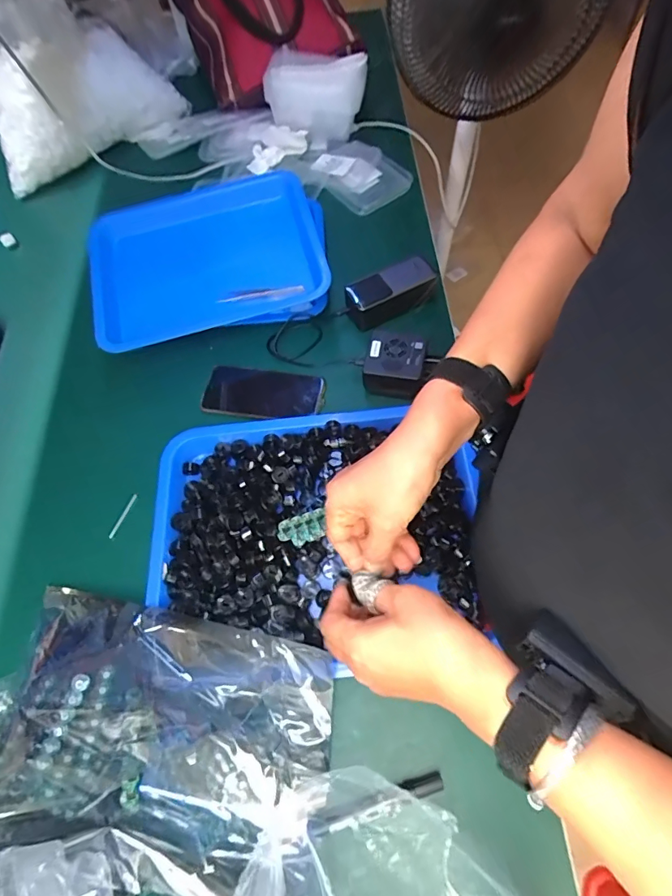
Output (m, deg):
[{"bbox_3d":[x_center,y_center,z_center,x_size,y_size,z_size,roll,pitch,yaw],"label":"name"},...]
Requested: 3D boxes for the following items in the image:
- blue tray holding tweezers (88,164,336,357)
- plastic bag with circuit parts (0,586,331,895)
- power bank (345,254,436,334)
[{"bbox_3d":[-0.177,-0.271,0.667,0.337,0.070,0.237,-18,64,-5],"label":"blue tray holding tweezers"},{"bbox_3d":[-0.175,0.263,0.432,0.332,0.054,0.219,6,65,6],"label":"plastic bag with circuit parts"},{"bbox_3d":[0.078,-0.222,0.673,0.128,0.044,0.061,-25,65,-9],"label":"power bank"}]

